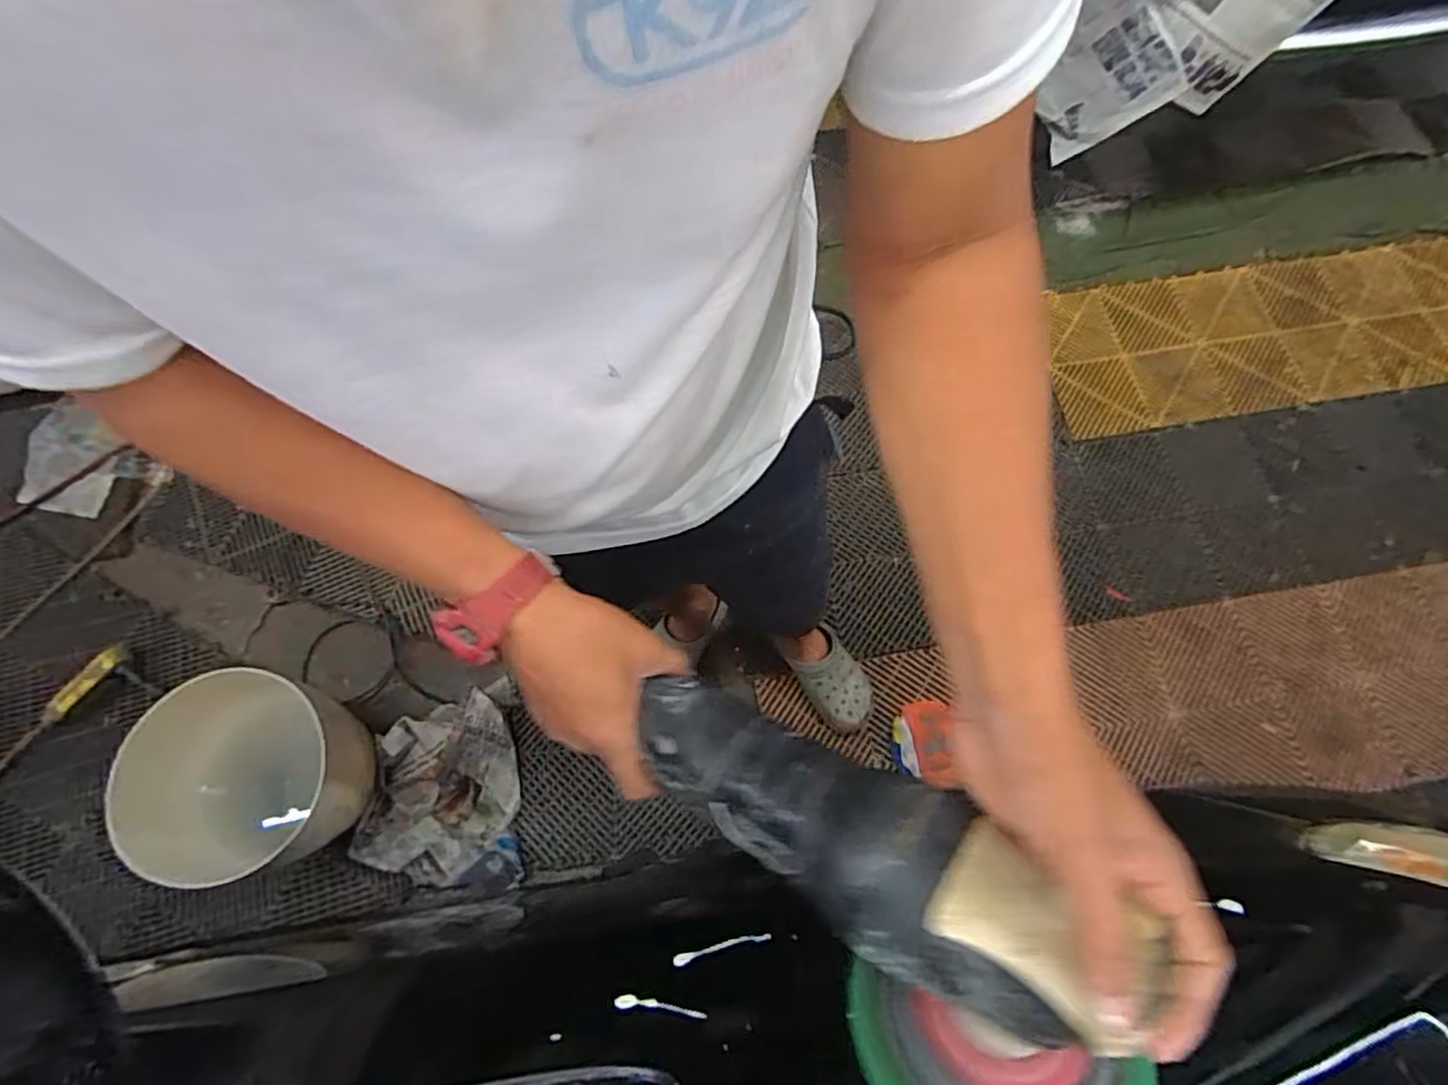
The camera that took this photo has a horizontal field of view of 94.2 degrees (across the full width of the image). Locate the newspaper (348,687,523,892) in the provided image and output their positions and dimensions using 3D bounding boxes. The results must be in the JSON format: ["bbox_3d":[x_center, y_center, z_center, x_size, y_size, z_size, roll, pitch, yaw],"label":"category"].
[{"bbox_3d":[-0.535,0.467,1.264,0.281,0.088,0.338,-4,69,-1],"label":"newspaper"}]

